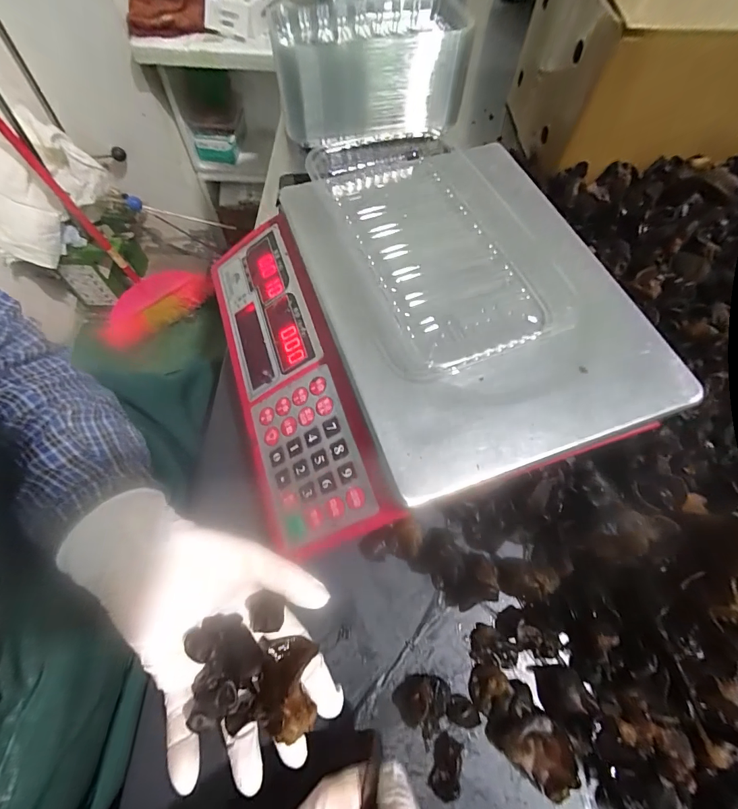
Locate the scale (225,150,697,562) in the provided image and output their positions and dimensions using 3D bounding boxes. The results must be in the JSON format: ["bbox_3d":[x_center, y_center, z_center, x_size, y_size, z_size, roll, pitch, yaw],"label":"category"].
[{"bbox_3d":[0.029,-0.071,0.308,0.301,0.090,0.301,-18,67,-10],"label":"scale"}]

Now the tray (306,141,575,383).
[{"bbox_3d":[0.045,-0.132,0.295,0.133,0.018,0.238,-19,67,-10],"label":"tray"}]

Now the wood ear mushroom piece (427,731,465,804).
[{"bbox_3d":[0.051,0.236,0.244,0.018,0.011,0.031,20,66,7],"label":"wood ear mushroom piece"}]

